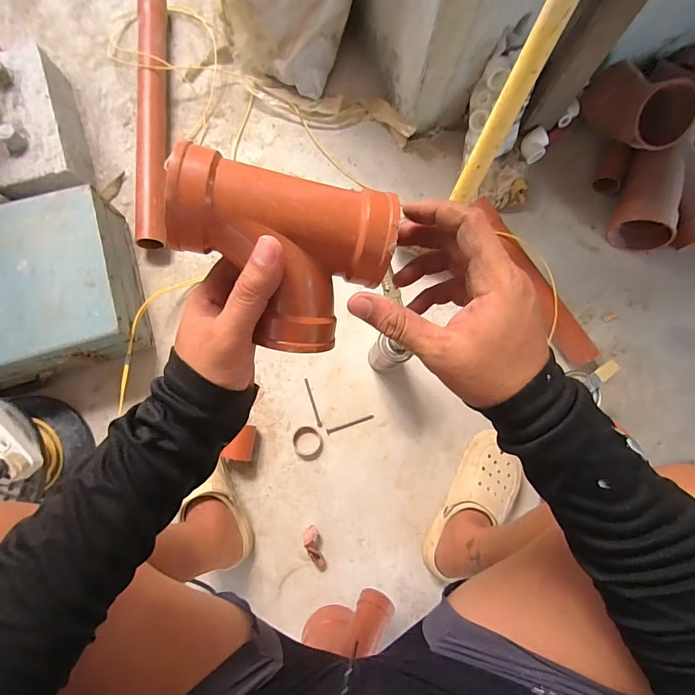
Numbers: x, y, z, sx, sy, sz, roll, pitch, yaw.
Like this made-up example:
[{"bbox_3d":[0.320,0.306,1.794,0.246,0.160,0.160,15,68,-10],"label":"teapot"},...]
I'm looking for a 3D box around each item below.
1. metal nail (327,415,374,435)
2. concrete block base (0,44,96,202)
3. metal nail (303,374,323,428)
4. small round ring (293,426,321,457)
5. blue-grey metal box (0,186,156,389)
[{"bbox_3d":[0.006,0.158,0.767,0.100,0.004,0.010,-17,82,-6],"label":"metal nail"},{"bbox_3d":[-0.704,-0.409,0.751,0.312,0.124,0.319,-23,82,-6],"label":"concrete block base"},{"bbox_3d":[-0.072,0.110,0.769,0.009,0.004,0.109,-18,82,-6],"label":"metal nail"},{"bbox_3d":[-0.080,0.187,0.747,0.056,0.012,0.057,1,81,-3],"label":"small round ring"},{"bbox_3d":[-0.659,-0.076,0.697,0.506,0.121,0.312,-17,81,-6],"label":"blue-grey metal box"}]

